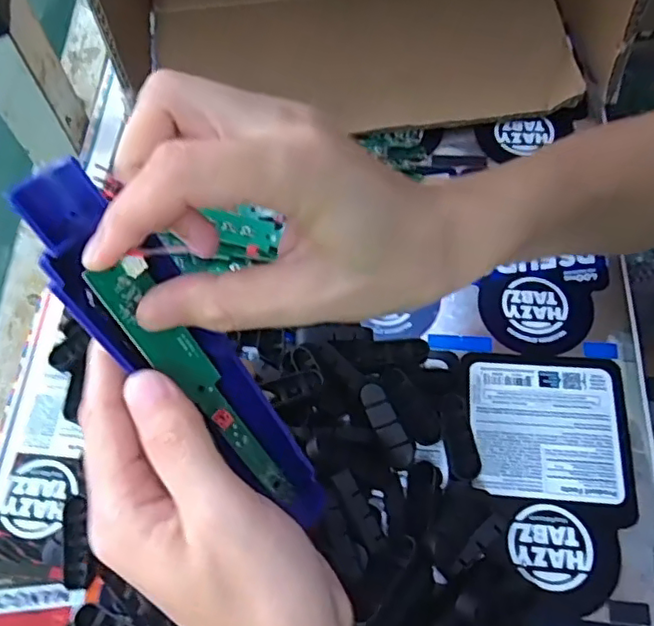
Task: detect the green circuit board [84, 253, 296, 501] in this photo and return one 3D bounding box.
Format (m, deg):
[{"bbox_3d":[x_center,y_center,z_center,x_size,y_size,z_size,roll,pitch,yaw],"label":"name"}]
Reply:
[{"bbox_3d":[-0.047,0.032,0.239,0.018,0.132,0.008,-41,34,-16],"label":"green circuit board"}]

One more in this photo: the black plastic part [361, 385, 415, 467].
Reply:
[{"bbox_3d":[0.034,0.063,0.333,0.013,0.008,0.050,-25,91,-10],"label":"black plastic part"}]

